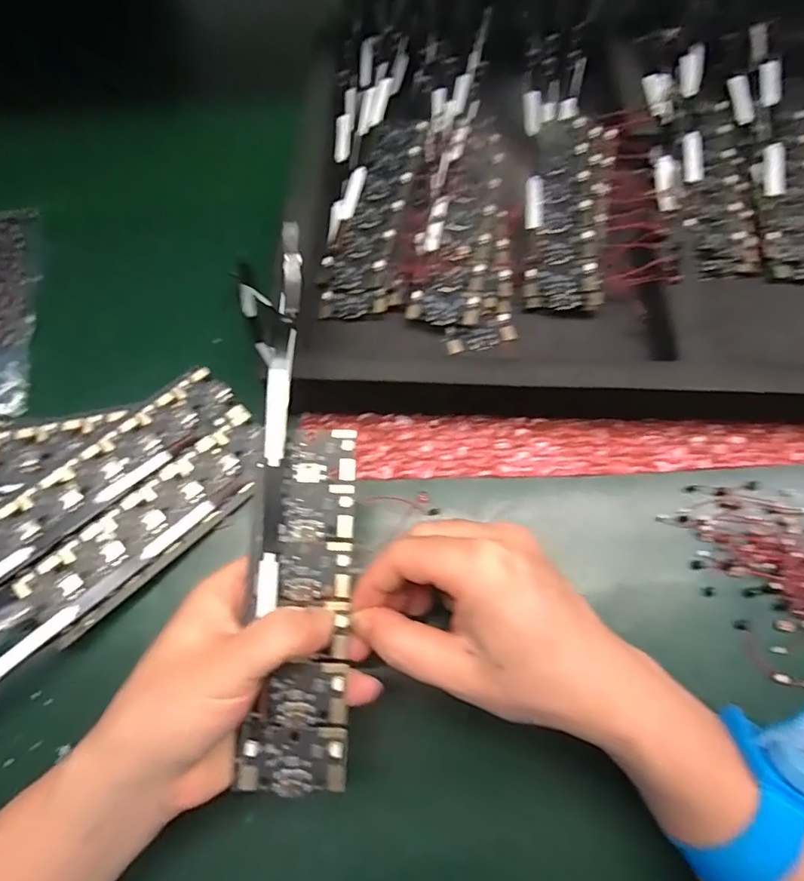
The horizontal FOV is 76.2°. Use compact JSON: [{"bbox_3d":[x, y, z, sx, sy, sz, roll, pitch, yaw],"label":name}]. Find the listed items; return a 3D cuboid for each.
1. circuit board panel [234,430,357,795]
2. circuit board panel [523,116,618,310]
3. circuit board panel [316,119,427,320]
[{"bbox_3d":[-0.038,0.061,0.195,0.038,0.007,0.130,1,80,-1],"label":"circuit board panel"},{"bbox_3d":[0.098,-0.138,0.301,0.047,0.013,0.137,11,69,5],"label":"circuit board panel"},{"bbox_3d":[-0.017,-0.137,0.302,0.040,0.005,0.148,10,68,4],"label":"circuit board panel"}]

